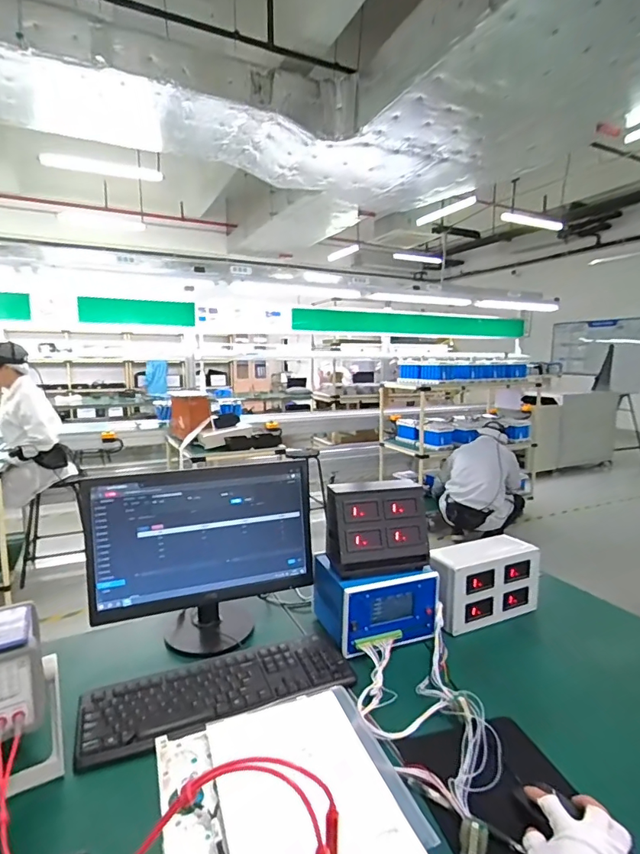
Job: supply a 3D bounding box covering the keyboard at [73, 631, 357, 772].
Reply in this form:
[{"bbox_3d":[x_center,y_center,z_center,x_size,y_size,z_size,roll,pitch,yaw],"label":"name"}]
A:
[{"bbox_3d":[-0.165,0.446,0.798,0.446,0.022,0.149,-3,10,-24],"label":"keyboard"}]

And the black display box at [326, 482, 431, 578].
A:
[{"bbox_3d":[0.119,0.201,0.956,0.201,0.163,0.096,-1,9,-13],"label":"black display box"}]

